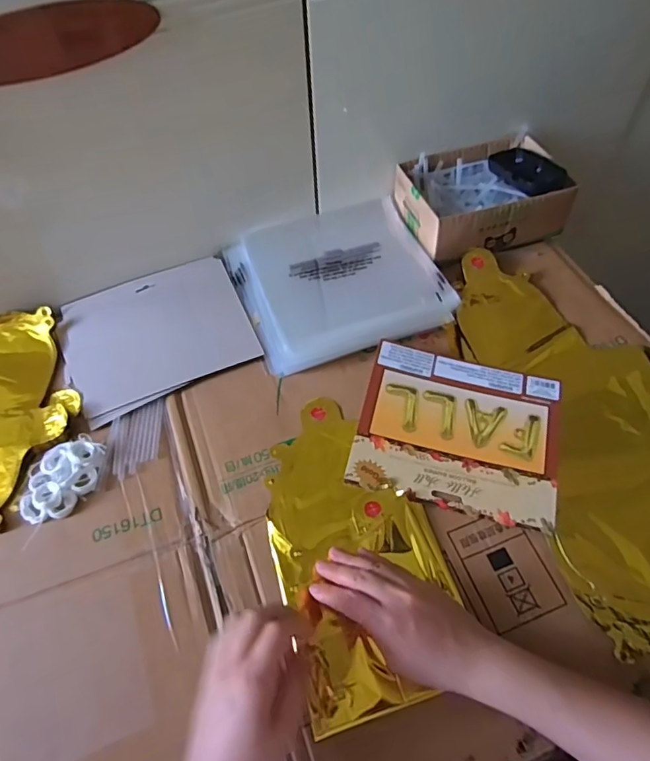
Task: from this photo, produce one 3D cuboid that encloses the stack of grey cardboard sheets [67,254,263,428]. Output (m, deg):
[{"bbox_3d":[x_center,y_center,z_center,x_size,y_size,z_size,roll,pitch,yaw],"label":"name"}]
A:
[{"bbox_3d":[-0.194,-0.058,0.600,0.200,0.011,0.178,-24,60,-13],"label":"stack of grey cardboard sheets"}]

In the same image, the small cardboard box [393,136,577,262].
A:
[{"bbox_3d":[0.191,-0.229,0.648,0.182,0.079,0.138,-18,59,-9],"label":"small cardboard box"}]

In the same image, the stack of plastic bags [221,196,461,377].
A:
[{"bbox_3d":[0.013,-0.123,0.624,0.227,0.020,0.211,-20,59,-11],"label":"stack of plastic bags"}]

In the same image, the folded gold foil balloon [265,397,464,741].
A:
[{"bbox_3d":[0.024,0.141,0.474,0.141,0.016,0.274,-15,58,-8],"label":"folded gold foil balloon"}]

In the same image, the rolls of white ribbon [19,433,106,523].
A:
[{"bbox_3d":[-0.250,0.092,0.495,0.062,0.012,0.082,4,58,4],"label":"rolls of white ribbon"}]

